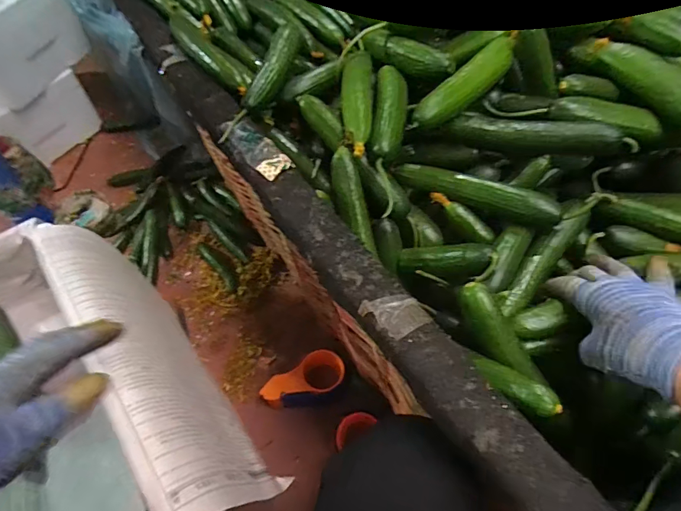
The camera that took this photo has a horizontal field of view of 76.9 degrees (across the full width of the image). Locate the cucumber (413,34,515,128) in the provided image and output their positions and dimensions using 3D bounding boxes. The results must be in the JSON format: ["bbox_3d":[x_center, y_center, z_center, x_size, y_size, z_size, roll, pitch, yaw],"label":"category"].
[{"bbox_3d":[0.141,-0.191,0.472,0.033,0.030,0.158,39,66,24],"label":"cucumber"}]

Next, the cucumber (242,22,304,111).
[{"bbox_3d":[-0.082,-0.238,0.537,0.031,0.026,0.149,11,58,9],"label":"cucumber"}]

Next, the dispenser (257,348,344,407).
[{"bbox_3d":[-0.068,0.232,0.793,0.153,0.067,0.082,-9,57,-4],"label":"dispenser"}]

